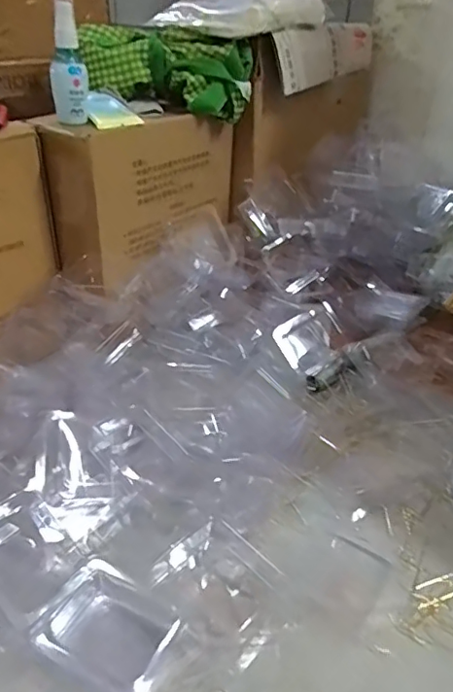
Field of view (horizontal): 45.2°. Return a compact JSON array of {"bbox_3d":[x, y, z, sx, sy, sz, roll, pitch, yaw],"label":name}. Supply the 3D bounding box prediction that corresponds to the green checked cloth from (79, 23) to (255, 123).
[{"bbox_3d":[-0.074,-0.347,0.691,0.208,0.089,0.077,3,32,2],"label":"green checked cloth"}]

